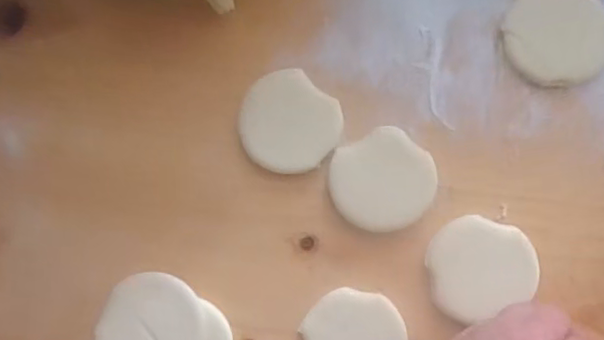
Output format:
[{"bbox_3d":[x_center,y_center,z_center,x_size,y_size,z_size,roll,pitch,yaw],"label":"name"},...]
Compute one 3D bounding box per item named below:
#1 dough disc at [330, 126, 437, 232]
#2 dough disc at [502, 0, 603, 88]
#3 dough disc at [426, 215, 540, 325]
[{"bbox_3d":[0.056,0.008,0.432,0.067,0.007,0.065,0,82,4],"label":"dough disc"},{"bbox_3d":[0.178,-0.093,0.440,0.069,0.008,0.070,0,82,4],"label":"dough disc"},{"bbox_3d":[0.120,0.064,0.423,0.070,0.007,0.064,0,82,4],"label":"dough disc"}]

